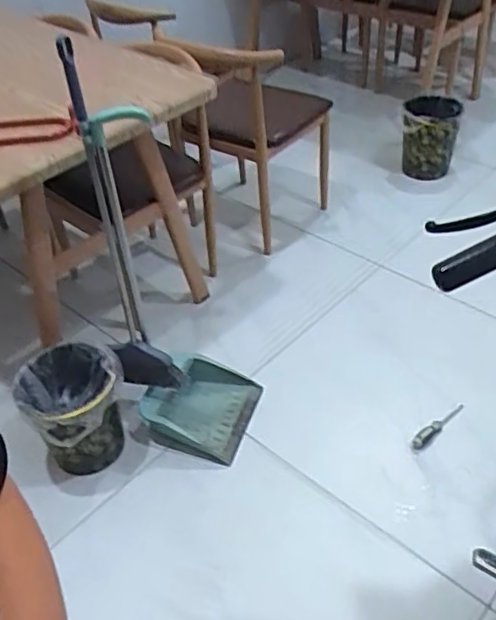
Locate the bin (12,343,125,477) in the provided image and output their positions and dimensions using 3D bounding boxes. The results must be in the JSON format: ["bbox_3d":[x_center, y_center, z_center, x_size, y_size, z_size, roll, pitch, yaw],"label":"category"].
[{"bbox_3d":[-0.415,0.253,1.575,0.214,0.268,0.224,-3,42,3],"label":"bin"}]

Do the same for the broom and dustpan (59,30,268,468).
[{"bbox_3d":[-0.188,-0.044,1.434,0.312,0.985,0.265,6,43,13],"label":"broom and dustpan"}]

